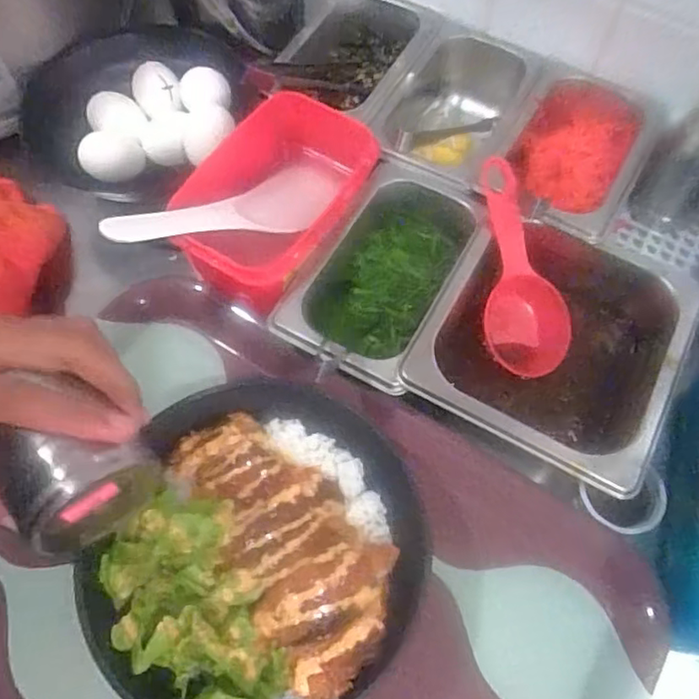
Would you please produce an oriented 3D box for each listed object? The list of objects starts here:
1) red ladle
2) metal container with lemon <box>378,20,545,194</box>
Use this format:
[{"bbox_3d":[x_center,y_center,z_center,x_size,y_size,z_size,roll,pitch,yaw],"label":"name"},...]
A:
[{"bbox_3d":[0.120,-0.059,0.447,0.052,0.028,0.155,-10,87,-7],"label":"red ladle"},{"bbox_3d":[0.090,-0.194,0.535,0.104,0.076,0.170,26,65,11],"label":"metal container with lemon"}]

